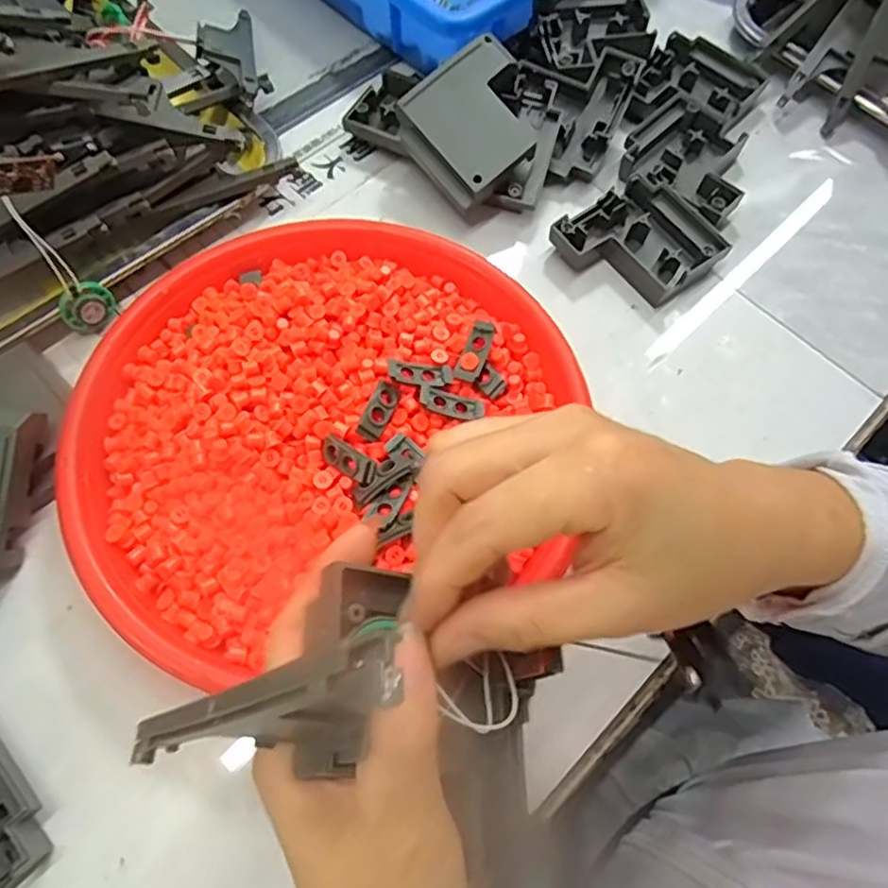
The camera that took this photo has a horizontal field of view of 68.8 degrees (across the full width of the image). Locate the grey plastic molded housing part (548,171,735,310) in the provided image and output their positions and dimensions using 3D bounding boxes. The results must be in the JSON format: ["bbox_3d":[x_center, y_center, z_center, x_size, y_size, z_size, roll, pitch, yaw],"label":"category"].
[{"bbox_3d":[0.119,-0.122,0.399,0.082,0.020,0.076,-33,72,-15],"label":"grey plastic molded housing part"}]

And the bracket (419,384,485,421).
[{"bbox_3d":[0.005,-0.021,0.338,0.036,0.004,0.014,16,66,-18],"label":"bracket"}]

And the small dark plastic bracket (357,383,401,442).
[{"bbox_3d":[-0.033,-0.017,0.326,0.013,0.008,0.032,20,67,5],"label":"small dark plastic bracket"}]

